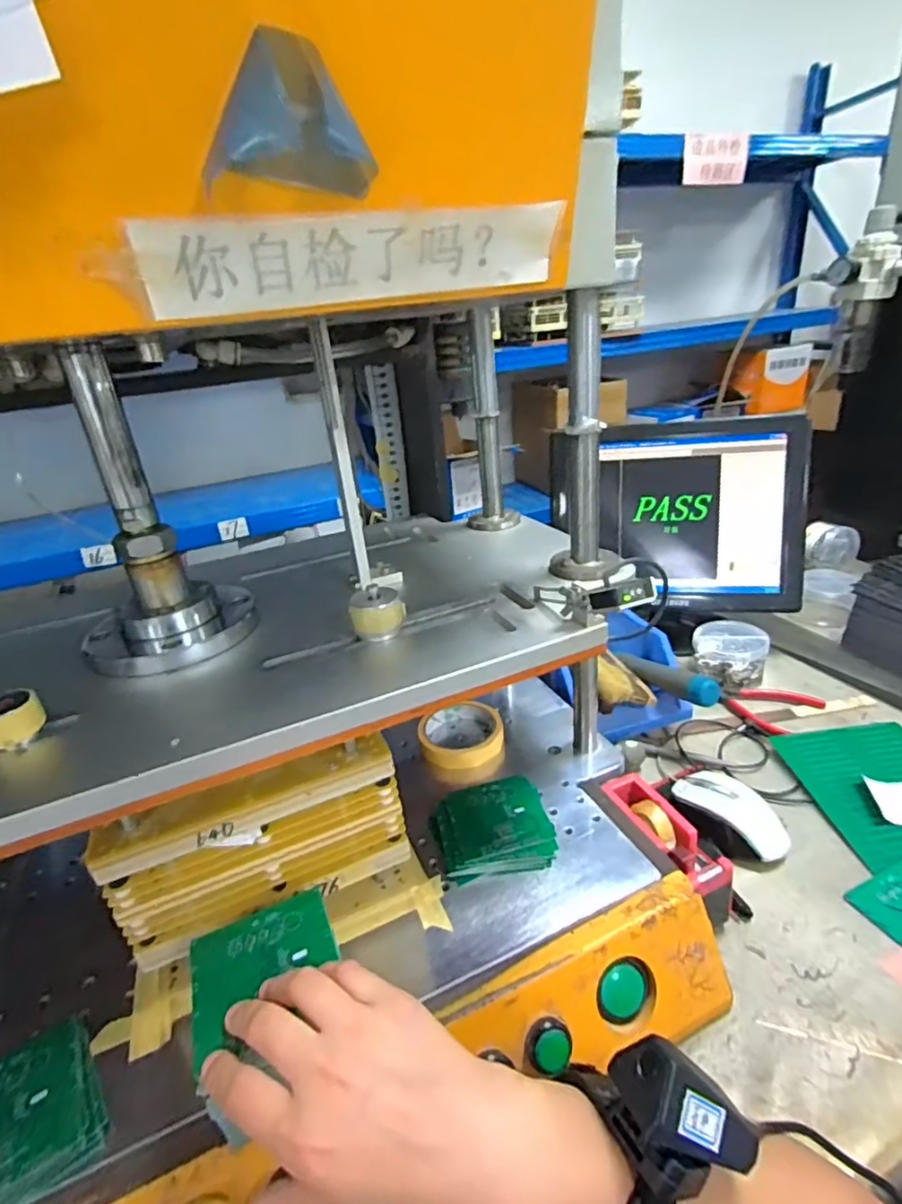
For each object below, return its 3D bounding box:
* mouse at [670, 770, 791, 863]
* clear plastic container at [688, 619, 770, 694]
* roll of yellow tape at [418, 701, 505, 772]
[{"bbox_3d":[0.282,0.216,0.591,0.070,0.041,0.116,-15,28,-18],"label":"mouse"},{"bbox_3d":[0.404,0.076,0.837,0.099,0.056,0.099,9,30,28],"label":"clear plastic container"},{"bbox_3d":[0.011,0.143,0.639,0.091,0.028,0.098,-5,26,2],"label":"roll of yellow tape"}]

